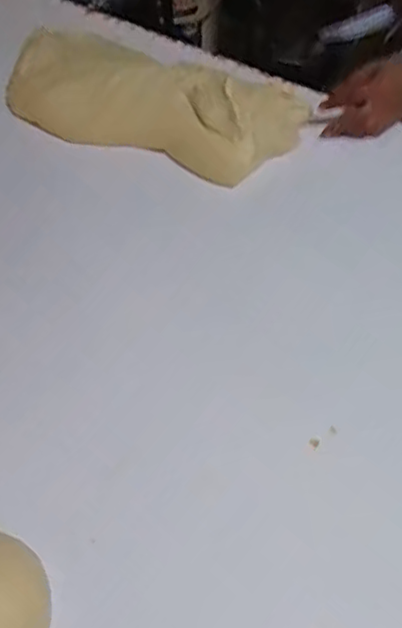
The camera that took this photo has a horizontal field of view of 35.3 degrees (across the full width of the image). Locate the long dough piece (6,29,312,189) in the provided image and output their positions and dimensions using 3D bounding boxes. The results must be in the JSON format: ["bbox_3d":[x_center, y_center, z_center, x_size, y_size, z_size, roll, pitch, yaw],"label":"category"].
[{"bbox_3d":[-0.078,-0.303,0.929,0.452,0.110,0.135,14,54,10],"label":"long dough piece"}]

